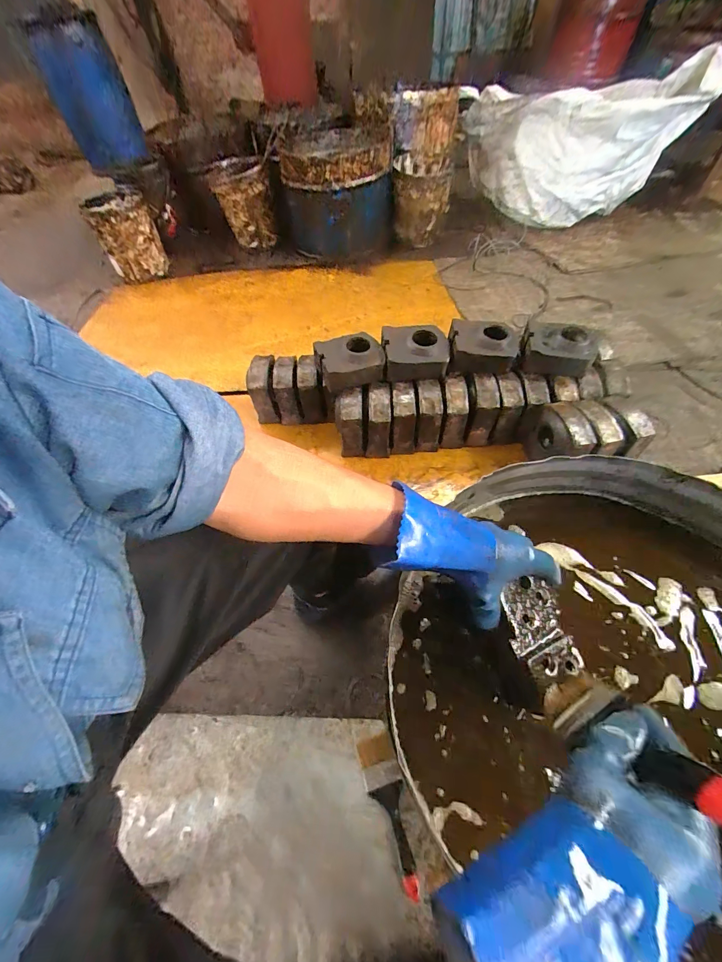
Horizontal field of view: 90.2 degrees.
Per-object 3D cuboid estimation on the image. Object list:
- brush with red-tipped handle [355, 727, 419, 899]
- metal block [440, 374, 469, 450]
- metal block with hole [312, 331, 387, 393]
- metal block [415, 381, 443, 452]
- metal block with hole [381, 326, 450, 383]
[{"bbox_3d":[0.051,0.545,0.596,0.061,0.031,0.202,-17,53,-9],"label":"brush with red-tipped handle"},{"bbox_3d":[0.280,-0.204,1.089,0.078,0.177,0.141,6,54,7],"label":"metal block"},{"bbox_3d":[-0.032,-0.348,1.051,0.184,0.088,0.137,-11,54,-5],"label":"metal block with hole"},{"bbox_3d":[0.200,-0.189,1.086,0.075,0.182,0.124,1,53,4],"label":"metal block"},{"bbox_3d":[0.159,-0.377,1.071,0.188,0.093,0.158,0,53,3],"label":"metal block with hole"}]

